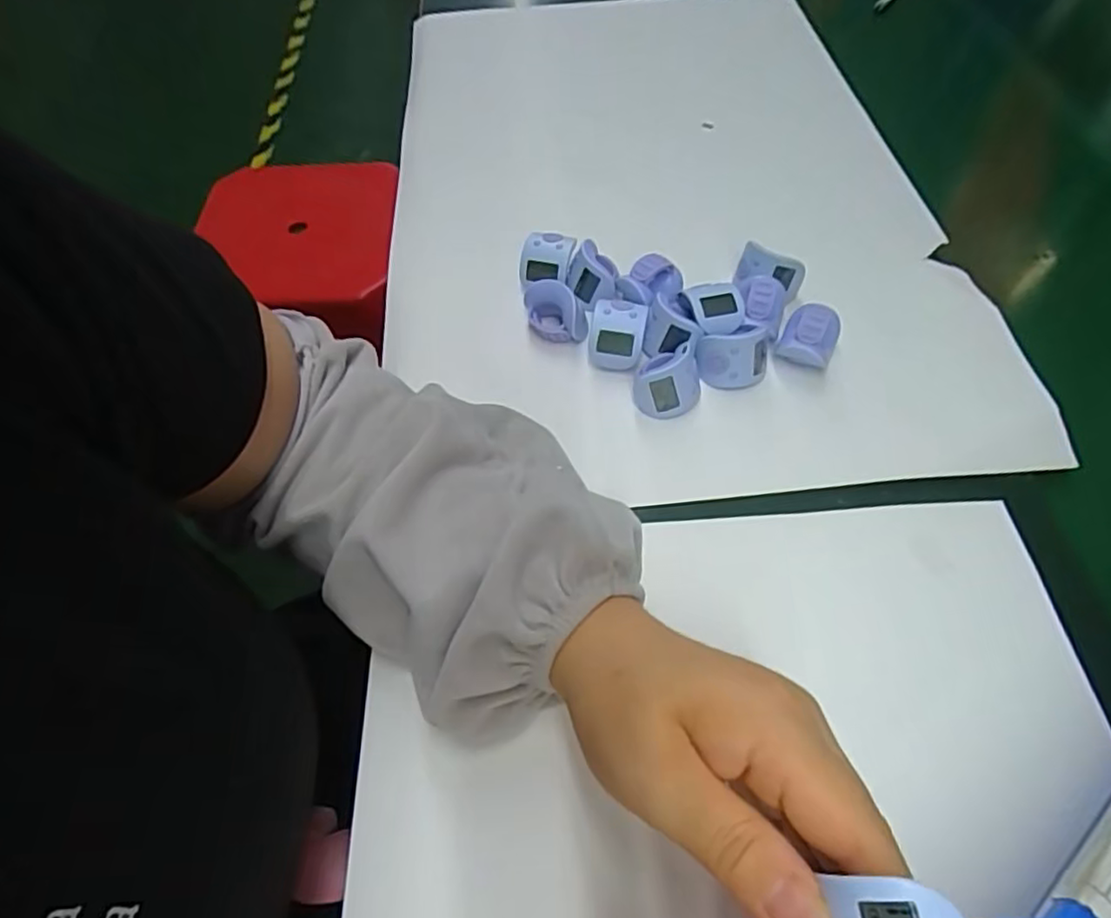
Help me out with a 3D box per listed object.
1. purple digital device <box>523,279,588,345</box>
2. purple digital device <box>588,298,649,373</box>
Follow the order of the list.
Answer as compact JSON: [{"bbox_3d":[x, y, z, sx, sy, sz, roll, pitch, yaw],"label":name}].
[{"bbox_3d":[0.001,-0.087,0.388,0.036,0.029,0.030,-3,56,0],"label":"purple digital device"},{"bbox_3d":[0.036,-0.072,0.375,0.030,0.029,0.030,9,57,9],"label":"purple digital device"}]

